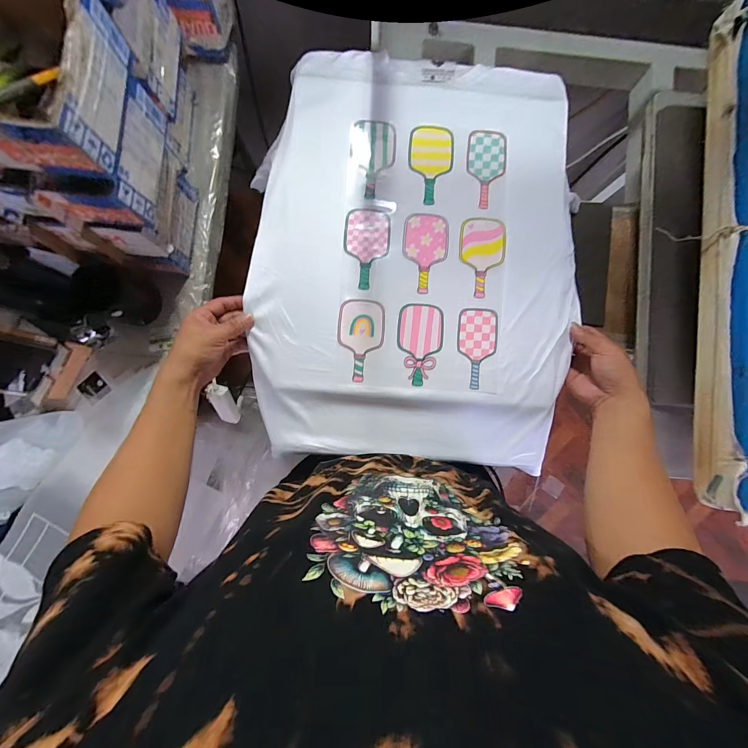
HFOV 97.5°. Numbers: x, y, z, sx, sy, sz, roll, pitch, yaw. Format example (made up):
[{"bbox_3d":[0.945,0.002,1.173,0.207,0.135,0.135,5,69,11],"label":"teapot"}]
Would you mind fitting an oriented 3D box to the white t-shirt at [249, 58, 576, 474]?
[{"bbox_3d":[0.061,-0.181,0.494,0.462,0.028,0.603,4,87,-2],"label":"white t-shirt"}]

